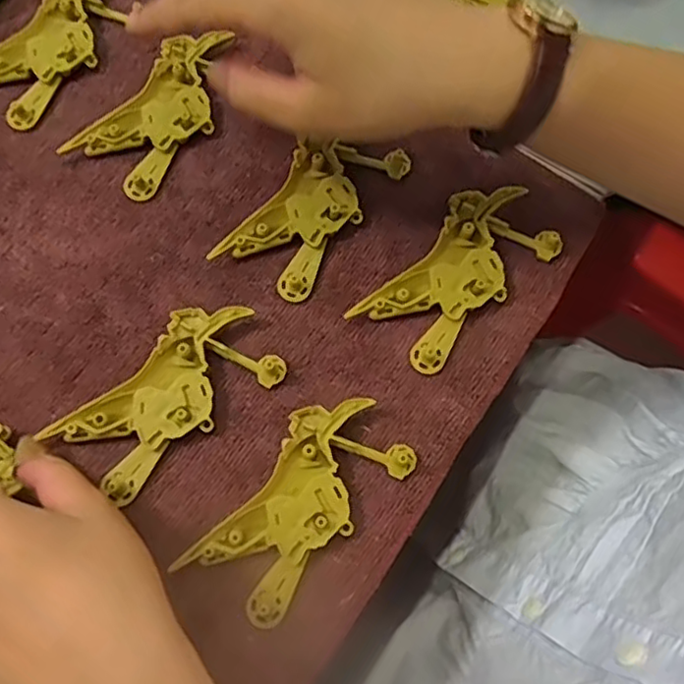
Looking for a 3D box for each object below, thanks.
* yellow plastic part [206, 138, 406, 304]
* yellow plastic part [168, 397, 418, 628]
[{"bbox_3d":[-0.013,-0.067,0.322,0.049,0.010,0.094,33,75,8],"label":"yellow plastic part"},{"bbox_3d":[-0.017,0.069,0.281,0.050,0.009,0.097,42,77,10],"label":"yellow plastic part"}]

